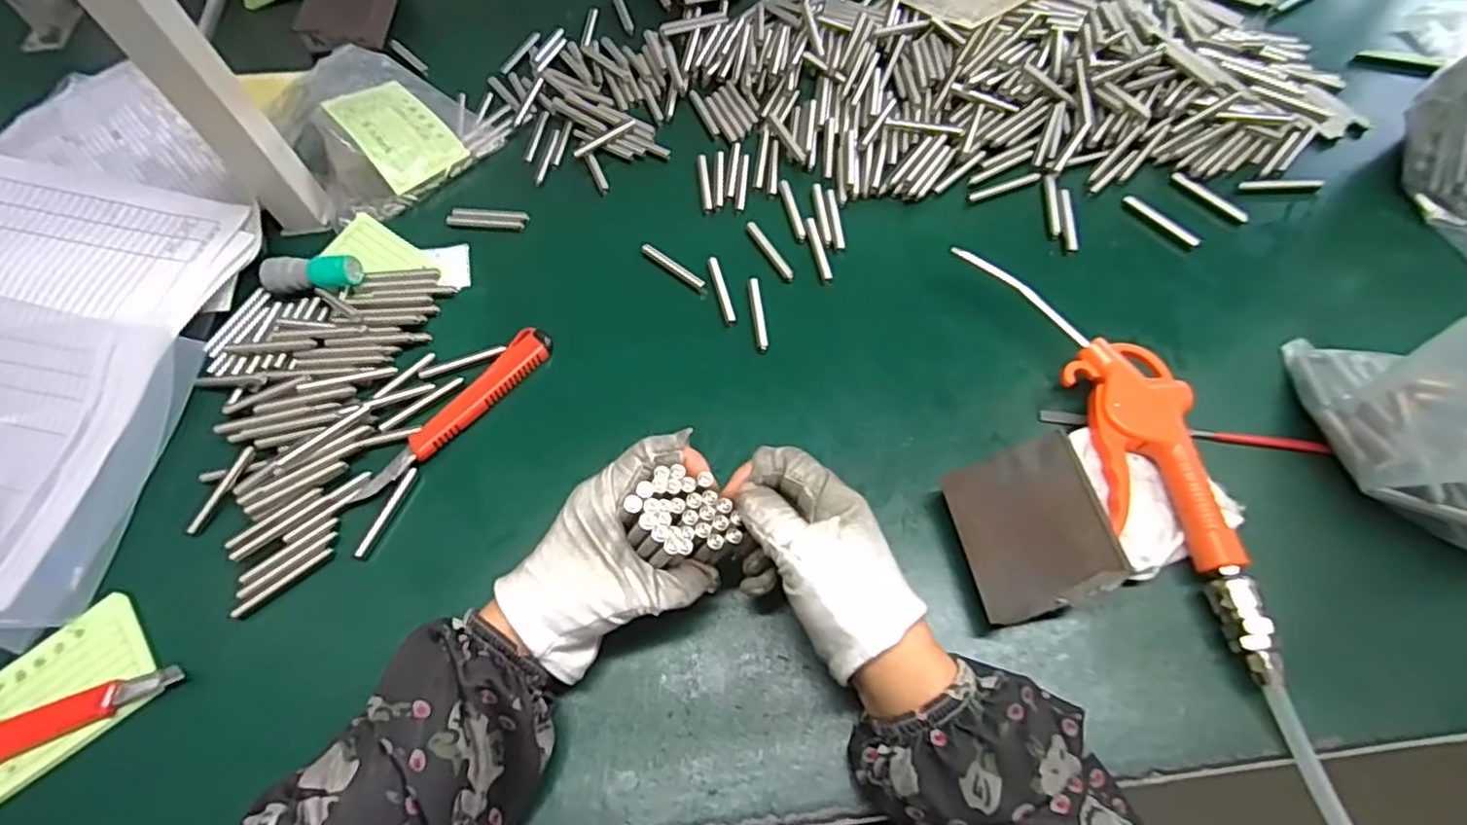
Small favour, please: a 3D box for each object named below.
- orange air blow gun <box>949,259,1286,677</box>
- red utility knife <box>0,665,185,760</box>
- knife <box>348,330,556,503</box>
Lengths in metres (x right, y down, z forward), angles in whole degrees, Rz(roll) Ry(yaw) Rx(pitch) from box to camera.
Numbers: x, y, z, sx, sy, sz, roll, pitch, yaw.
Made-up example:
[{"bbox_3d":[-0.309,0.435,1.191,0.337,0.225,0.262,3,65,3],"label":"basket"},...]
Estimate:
[{"bbox_3d":[0.224,0.012,0.391,0.076,0.033,0.266,-13,61,-5],"label":"orange air blow gun"},{"bbox_3d":[-0.358,0.160,0.353,0.132,0.011,0.027,-24,63,-10],"label":"red utility knife"},{"bbox_3d":[-0.173,0.001,0.431,0.023,0.007,0.148,34,68,19],"label":"knife"}]

